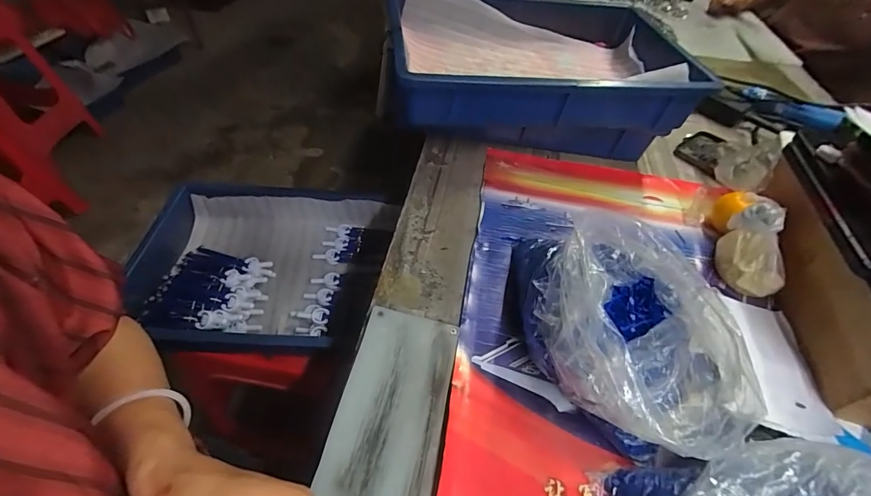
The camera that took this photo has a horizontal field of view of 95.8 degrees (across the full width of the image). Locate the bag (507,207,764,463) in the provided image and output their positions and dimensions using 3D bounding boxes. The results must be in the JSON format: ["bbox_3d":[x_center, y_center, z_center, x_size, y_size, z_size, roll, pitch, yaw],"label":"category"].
[{"bbox_3d":[0.181,0.077,0.377,0.178,0.098,0.222,0,50,-6],"label":"bag"}]

